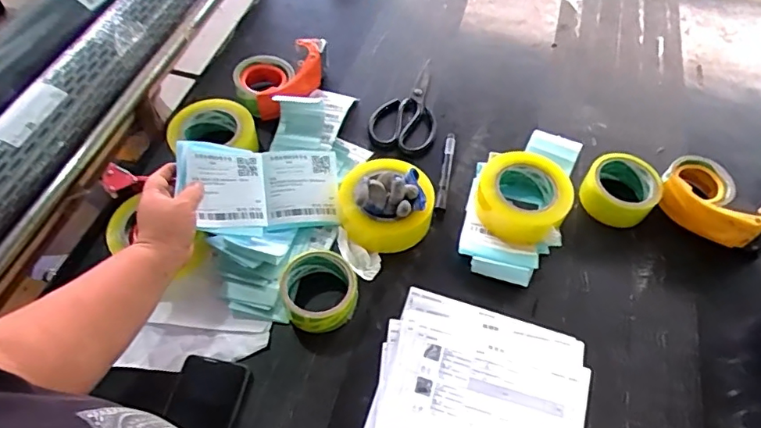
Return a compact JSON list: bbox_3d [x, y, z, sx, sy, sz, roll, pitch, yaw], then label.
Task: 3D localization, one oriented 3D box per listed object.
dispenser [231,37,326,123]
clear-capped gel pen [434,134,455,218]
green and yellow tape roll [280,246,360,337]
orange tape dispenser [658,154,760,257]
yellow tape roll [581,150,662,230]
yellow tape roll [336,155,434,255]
[{"bbox_3d":[-0.156,-0.218,0.831,0.138,0.054,0.125,-5,56,-8],"label":"dispenser"},{"bbox_3d":[0.095,-0.061,0.761,0.015,0.018,0.157,11,56,4],"label":"clear-capped gel pen"},{"bbox_3d":[-0.073,0.091,0.632,0.087,0.038,0.089,2,56,-3],"label":"green and yellow tape roll"},{"bbox_3d":[0.471,-0.016,0.730,0.158,0.060,0.112,24,58,12],"label":"orange tape dispenser"},{"bbox_3d":[0.338,-0.034,0.741,0.098,0.047,0.105,29,59,15],"label":"yellow tape roll"},{"bbox_3d":[0.008,-0.015,0.710,0.122,0.062,0.130,2,56,-3],"label":"yellow tape roll"}]

